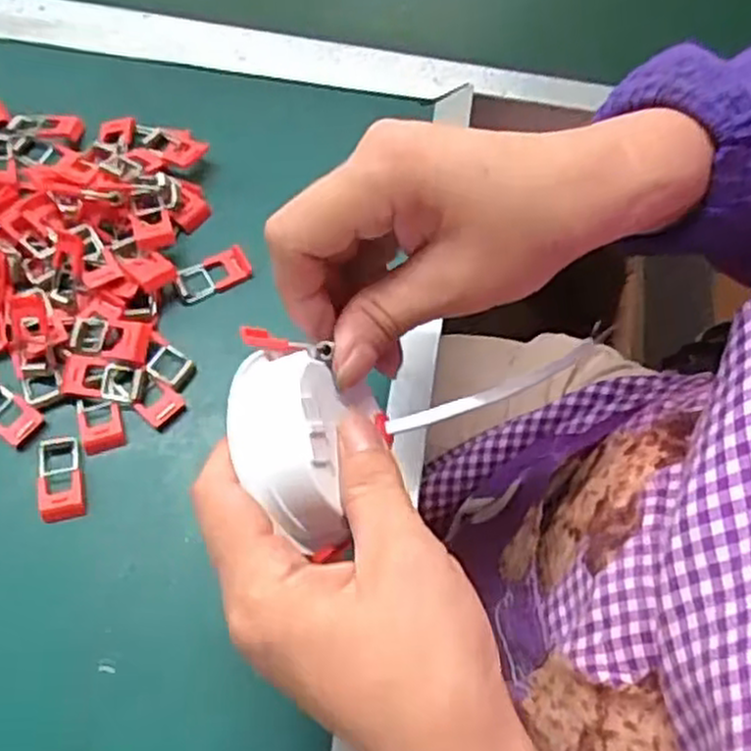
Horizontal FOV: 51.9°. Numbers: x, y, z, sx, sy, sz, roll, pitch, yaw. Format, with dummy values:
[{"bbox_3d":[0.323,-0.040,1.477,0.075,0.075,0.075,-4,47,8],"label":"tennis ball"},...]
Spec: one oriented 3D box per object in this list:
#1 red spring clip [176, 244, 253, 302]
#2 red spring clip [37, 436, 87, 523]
[{"bbox_3d":[-0.081,-0.051,0.381,0.036,0.004,0.023,-25,69,-13],"label":"red spring clip"},{"bbox_3d":[-0.137,0.044,0.333,0.019,0.004,0.037,-12,67,-8],"label":"red spring clip"}]

